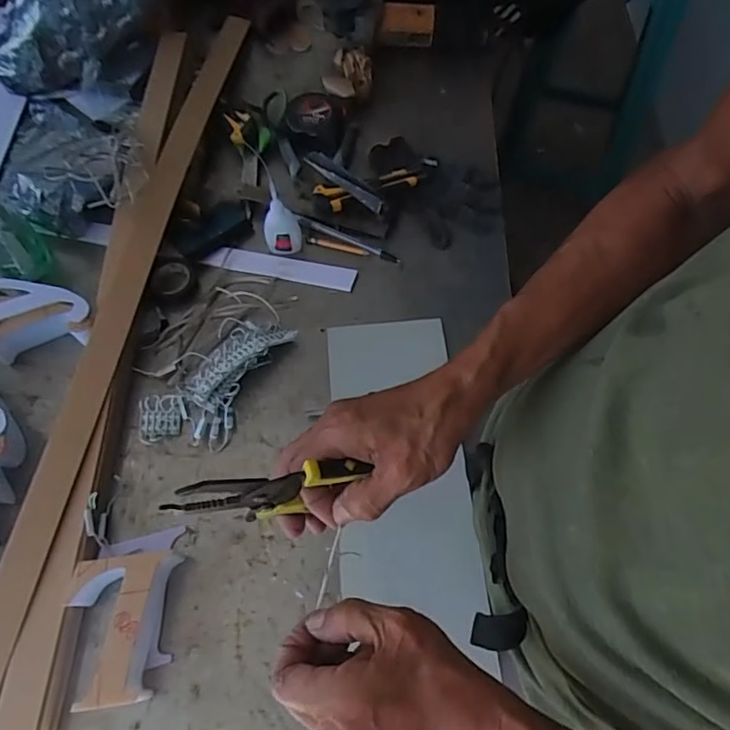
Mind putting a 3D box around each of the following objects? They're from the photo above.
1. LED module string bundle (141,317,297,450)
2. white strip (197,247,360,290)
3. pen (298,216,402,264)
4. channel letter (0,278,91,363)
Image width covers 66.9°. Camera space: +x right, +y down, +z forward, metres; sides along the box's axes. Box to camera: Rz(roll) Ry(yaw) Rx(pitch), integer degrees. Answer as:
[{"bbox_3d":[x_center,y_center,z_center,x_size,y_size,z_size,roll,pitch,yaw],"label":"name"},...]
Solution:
[{"bbox_3d":[-0.170,0.016,0.625,0.098,0.033,0.183,26,67,15],"label":"LED module string bundle"},{"bbox_3d":[-0.108,-0.125,0.707,0.192,0.005,0.030,11,75,4],"label":"white strip"},{"bbox_3d":[-0.021,-0.163,0.717,0.144,0.014,0.013,22,66,13],"label":"pen"},{"bbox_3d":[-0.385,-0.055,0.656,0.131,0.052,0.092,-10,63,-2],"label":"channel letter"}]

